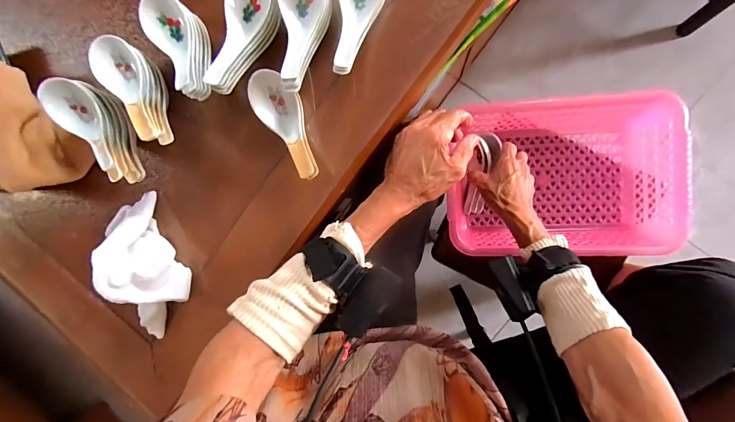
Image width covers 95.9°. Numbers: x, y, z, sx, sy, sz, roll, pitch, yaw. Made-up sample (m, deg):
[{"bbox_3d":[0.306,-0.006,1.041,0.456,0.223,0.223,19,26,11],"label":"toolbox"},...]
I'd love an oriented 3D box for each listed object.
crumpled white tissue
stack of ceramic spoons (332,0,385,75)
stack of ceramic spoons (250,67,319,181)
[{"bbox_3d":[-0.254,0.065,0.369,0.081,0.064,0.157,-22,90,7],"label":"crumpled white tissue"},{"bbox_3d":[-0.010,-0.190,0.321,0.044,0.032,0.128,7,79,9],"label":"stack of ceramic spoons"},{"bbox_3d":[-0.080,-0.085,0.333,0.044,0.032,0.125,-33,70,9],"label":"stack of ceramic spoons"}]

